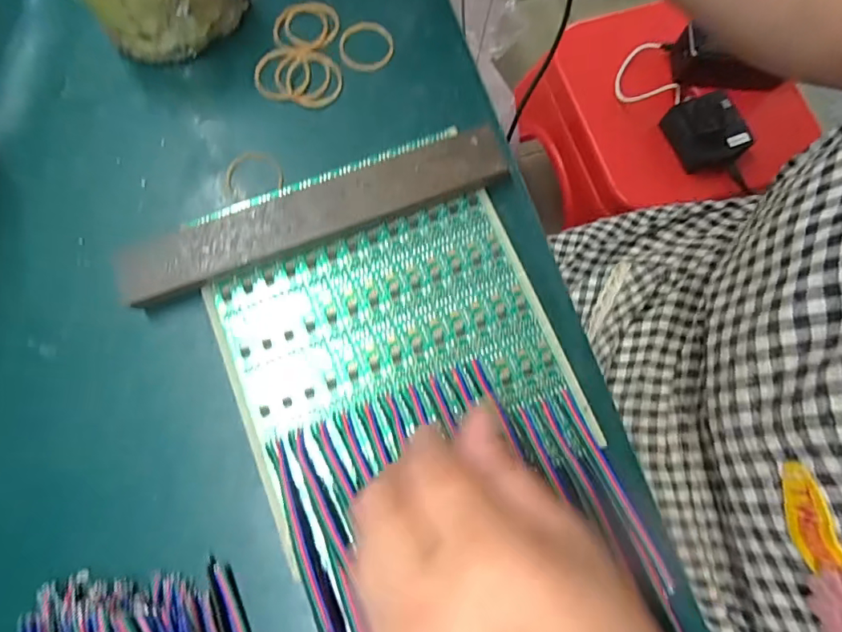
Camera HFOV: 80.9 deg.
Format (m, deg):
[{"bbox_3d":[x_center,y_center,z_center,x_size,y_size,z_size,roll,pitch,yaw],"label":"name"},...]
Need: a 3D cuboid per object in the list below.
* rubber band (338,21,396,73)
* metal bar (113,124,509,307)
[{"bbox_3d":[-0.033,-0.165,0.300,0.033,0.004,0.033,-5,77,-2],"label":"rubber band"},{"bbox_3d":[-0.055,-0.052,0.266,0.205,0.020,0.032,-20,78,-5],"label":"metal bar"}]

